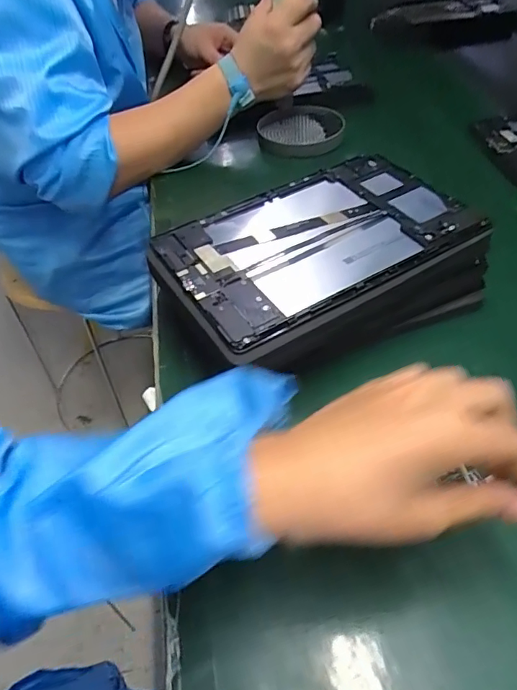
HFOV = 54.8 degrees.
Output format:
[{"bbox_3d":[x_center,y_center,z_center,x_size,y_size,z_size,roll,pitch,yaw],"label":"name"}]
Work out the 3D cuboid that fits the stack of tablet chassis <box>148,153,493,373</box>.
[{"bbox_3d":[0.049,-0.064,0.422,0.251,0.067,0.169,-25,50,-19],"label":"stack of tablet chassis"}]

